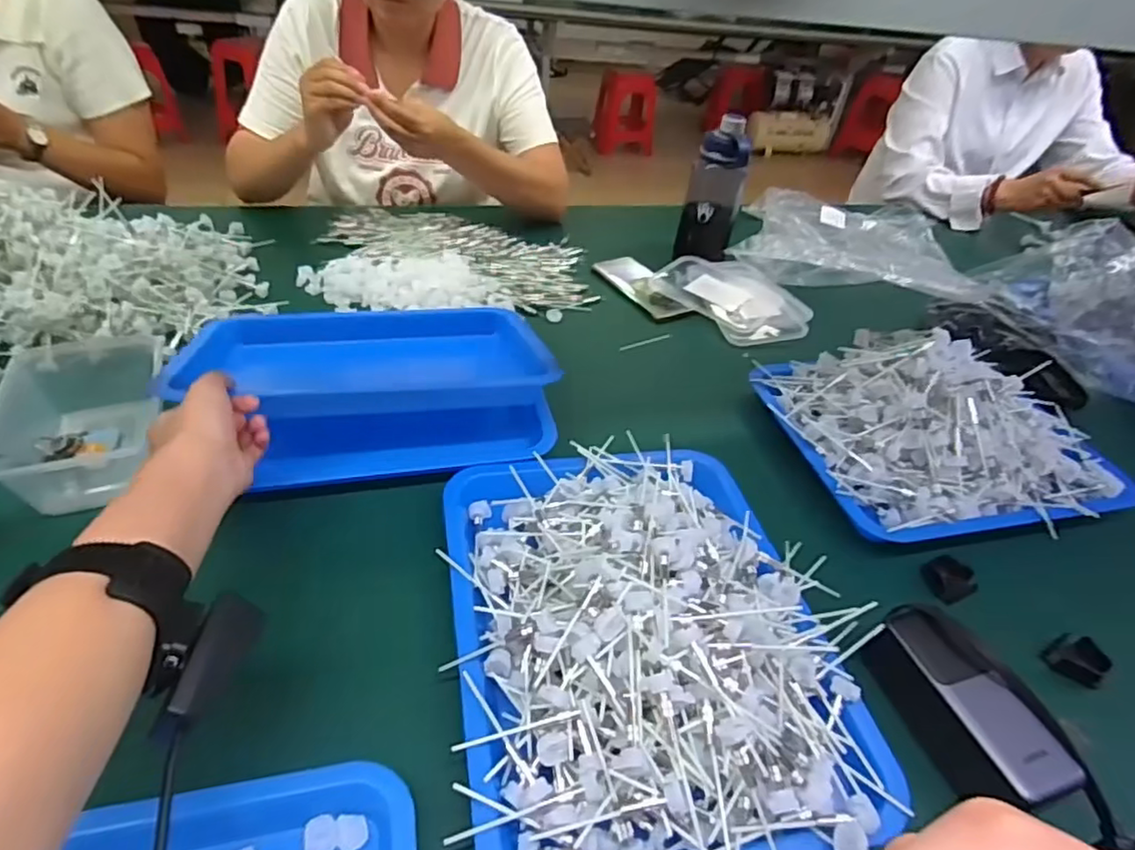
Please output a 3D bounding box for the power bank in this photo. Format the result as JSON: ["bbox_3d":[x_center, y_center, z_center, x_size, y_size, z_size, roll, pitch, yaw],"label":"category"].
[{"bbox_3d":[0.271,0.195,0.427,0.057,0.050,0.131,-8,43,-17],"label":"power bank"}]

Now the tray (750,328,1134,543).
[{"bbox_3d":[0.394,-0.017,0.628,0.331,0.098,0.254,-3,42,-12],"label":"tray"}]

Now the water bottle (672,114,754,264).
[{"bbox_3d":[0.217,-0.338,0.917,0.081,0.195,0.072,14,41,8],"label":"water bottle"}]

